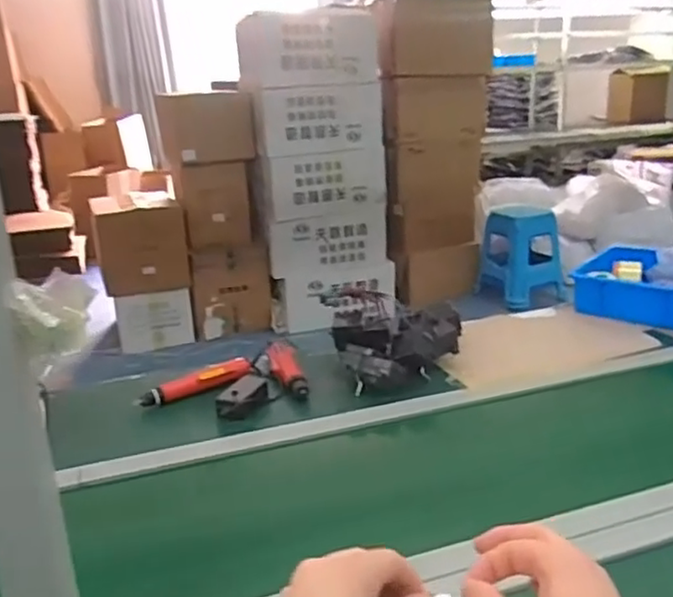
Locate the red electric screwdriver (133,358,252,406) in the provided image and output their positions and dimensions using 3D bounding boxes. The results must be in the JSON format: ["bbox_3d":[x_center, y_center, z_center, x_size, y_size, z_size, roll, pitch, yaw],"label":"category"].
[{"bbox_3d":[-0.246,0.146,1.151,0.209,0.035,0.037,-14,22,-32],"label":"red electric screwdriver"}]

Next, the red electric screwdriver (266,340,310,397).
[{"bbox_3d":[-0.092,0.128,1.208,0.053,0.033,0.202,-6,19,-12],"label":"red electric screwdriver"}]

